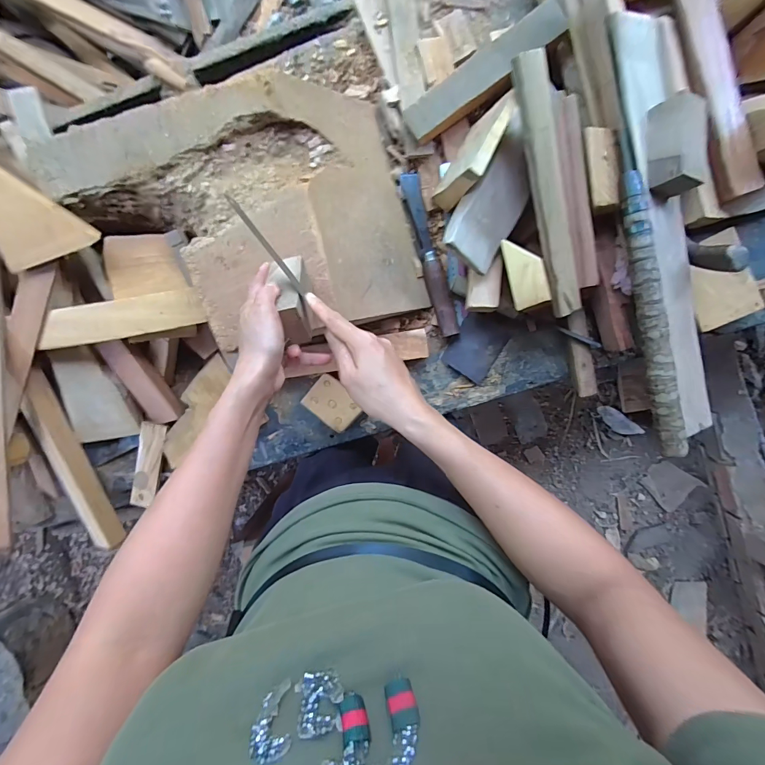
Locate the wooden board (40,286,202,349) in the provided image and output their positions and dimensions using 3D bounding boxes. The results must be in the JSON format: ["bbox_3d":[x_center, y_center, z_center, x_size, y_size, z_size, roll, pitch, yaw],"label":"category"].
[{"bbox_3d":[-0.368,-0.091,0.548,0.237,0.015,0.053,-10,97,2],"label":"wooden board"}]

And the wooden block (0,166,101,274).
[{"bbox_3d":[-0.461,-0.222,0.489,0.120,0.013,0.131,-20,119,4],"label":"wooden block"}]

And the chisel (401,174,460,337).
[{"bbox_3d":[0.076,-0.200,0.613,0.031,0.028,0.255,-16,97,3],"label":"chisel"}]

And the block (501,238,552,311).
[{"bbox_3d":[0.200,-0.154,0.537,0.047,0.014,0.095,-12,98,31],"label":"block"}]

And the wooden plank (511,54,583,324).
[{"bbox_3d":[0.218,-0.237,0.497,0.042,0.017,0.311,-19,111,4],"label":"wooden plank"}]

